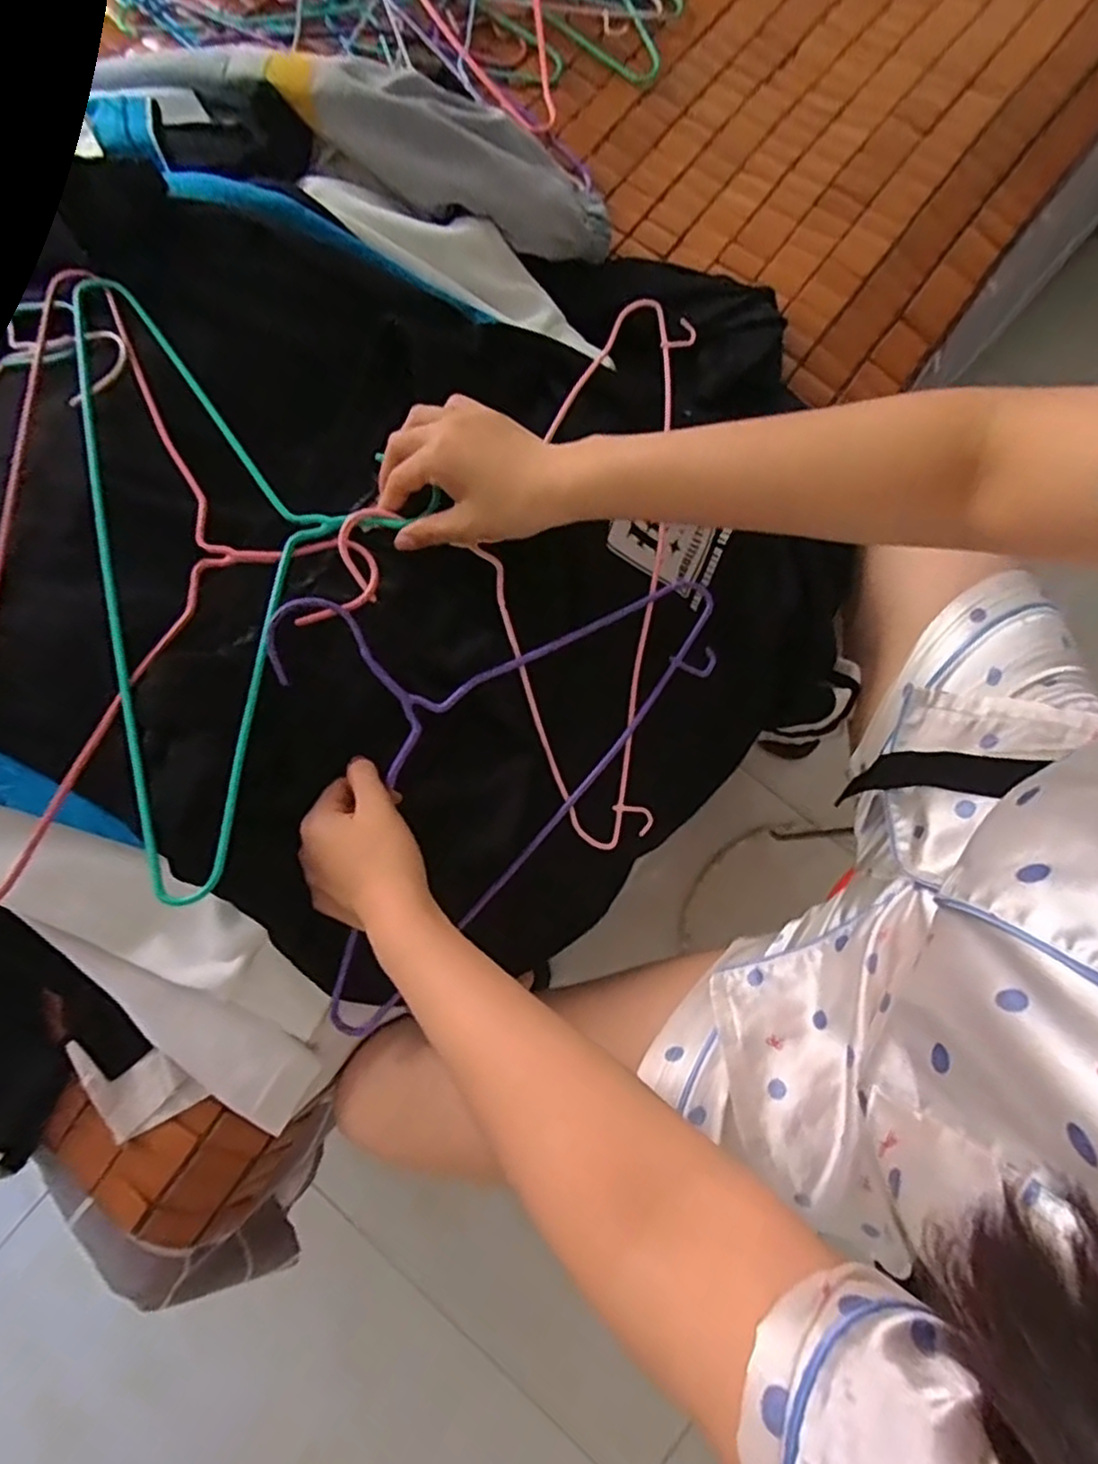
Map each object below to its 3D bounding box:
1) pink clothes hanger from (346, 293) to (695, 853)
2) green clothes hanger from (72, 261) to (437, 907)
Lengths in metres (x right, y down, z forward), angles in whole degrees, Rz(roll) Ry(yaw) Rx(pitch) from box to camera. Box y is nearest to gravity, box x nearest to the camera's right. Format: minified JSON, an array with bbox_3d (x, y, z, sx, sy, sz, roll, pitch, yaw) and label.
[{"bbox_3d":[-0.022,-0.124,0.483,0.235,0.027,0.394,6,88,-17],"label":"pink clothes hanger"},{"bbox_3d":[-0.178,-0.125,0.444,0.208,0.020,0.423,-14,78,-4],"label":"green clothes hanger"}]

